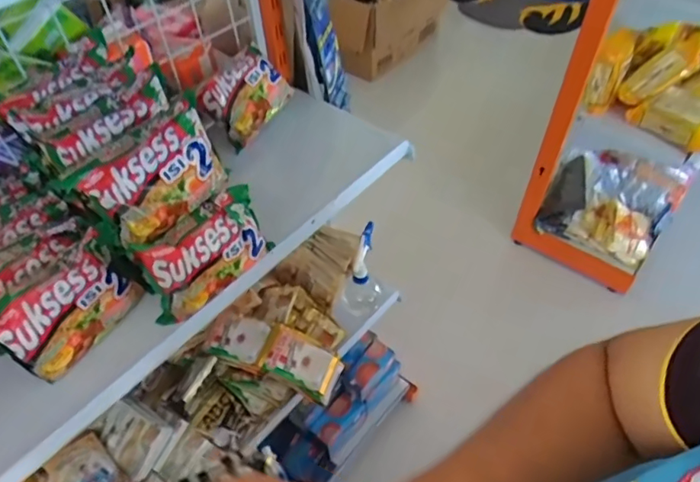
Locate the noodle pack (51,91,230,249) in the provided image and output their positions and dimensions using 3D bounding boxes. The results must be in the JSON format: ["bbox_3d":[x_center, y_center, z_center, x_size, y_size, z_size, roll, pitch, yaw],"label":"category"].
[{"bbox_3d":[-0.215,-0.068,0.573,0.058,0.118,0.159,17,49,43],"label":"noodle pack"}]

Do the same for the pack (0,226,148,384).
[{"bbox_3d":[-0.306,0.066,0.562,0.061,0.093,0.143,24,55,21],"label":"pack"}]

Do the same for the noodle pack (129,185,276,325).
[{"bbox_3d":[-0.162,0.018,0.604,0.055,0.103,0.145,35,59,28],"label":"noodle pack"}]

